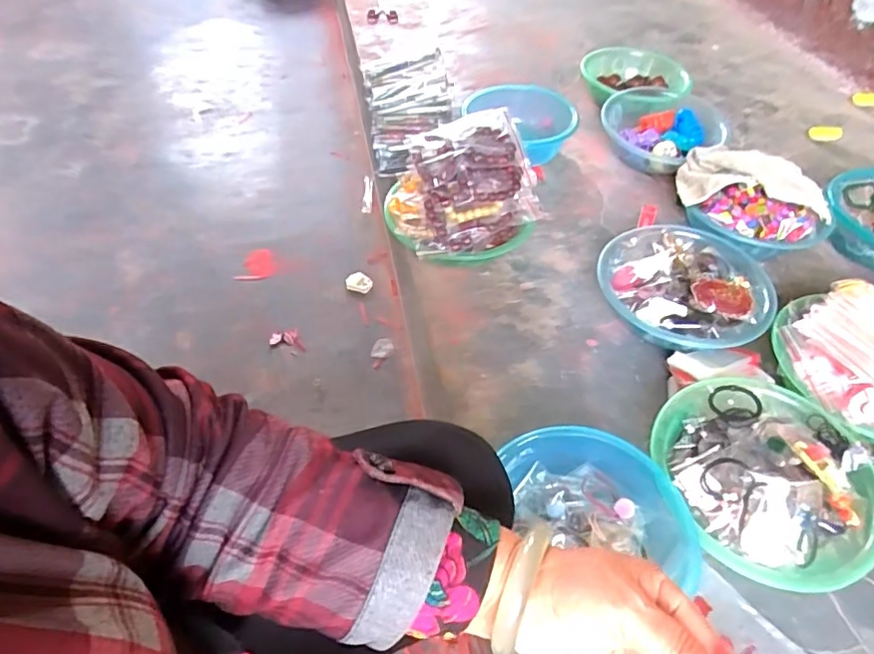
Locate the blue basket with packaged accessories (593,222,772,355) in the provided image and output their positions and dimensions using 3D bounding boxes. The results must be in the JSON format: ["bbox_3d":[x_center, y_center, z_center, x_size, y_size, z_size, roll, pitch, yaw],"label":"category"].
[{"bbox_3d":[0.376,-0.064,0.819,0.251,0.094,0.232,-27,56,-24],"label":"blue basket with packaged accessories"}]

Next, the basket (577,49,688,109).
[{"bbox_3d":[0.427,-0.531,1.220,0.233,0.072,0.221,6,49,2],"label":"basket"}]

